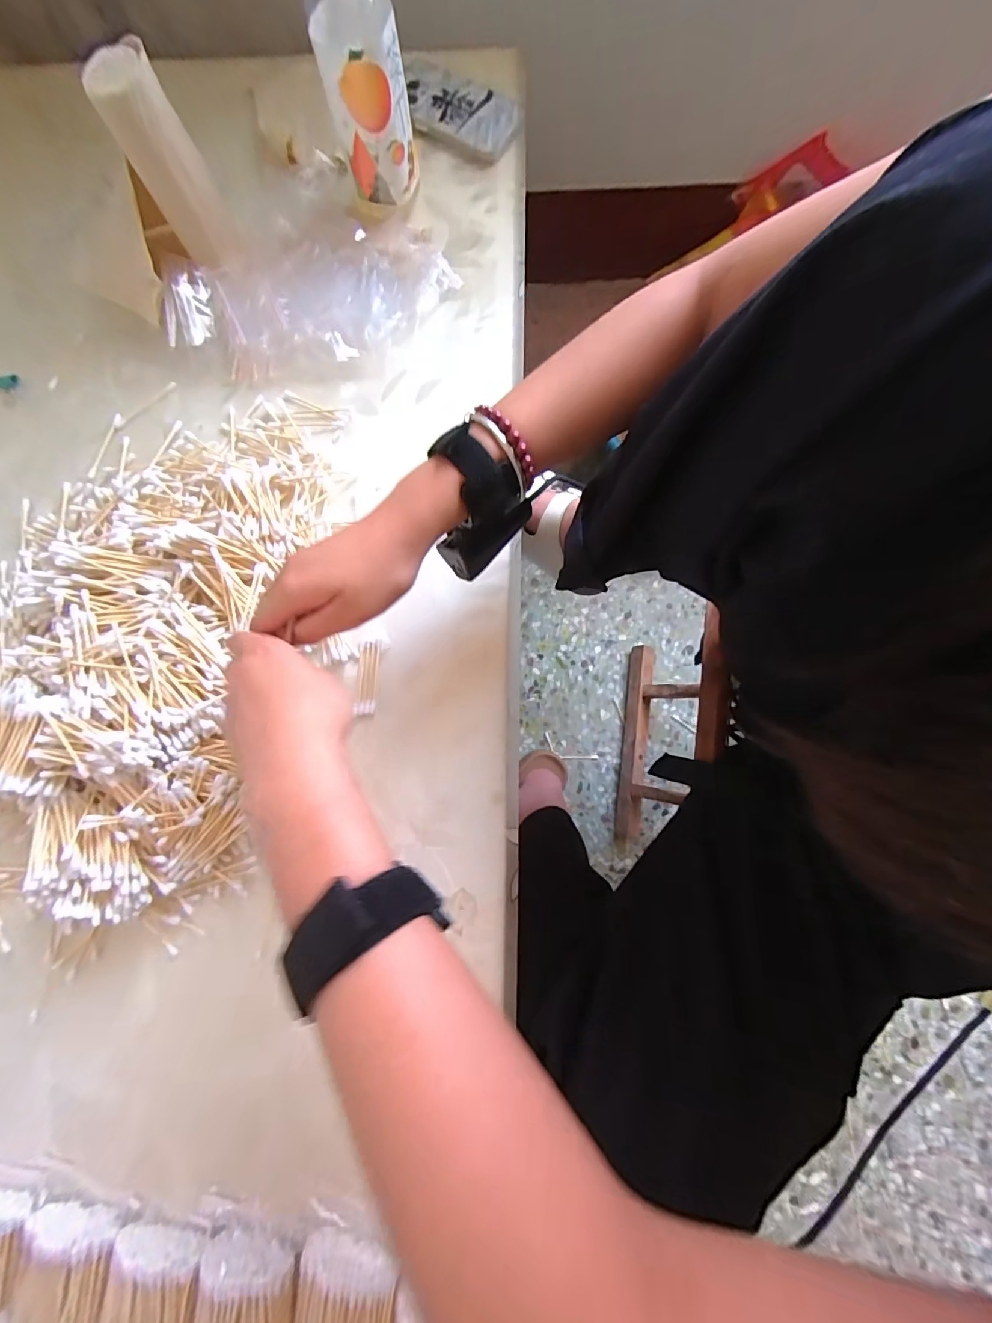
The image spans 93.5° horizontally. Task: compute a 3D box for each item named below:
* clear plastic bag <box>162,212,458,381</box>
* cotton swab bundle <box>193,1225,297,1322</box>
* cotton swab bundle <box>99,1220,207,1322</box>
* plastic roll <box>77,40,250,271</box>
[{"bbox_3d":[-0.173,-0.340,0.443,0.258,0.033,0.140,-24,80,-4],"label":"clear plastic bag"},{"bbox_3d":[-0.163,0.424,0.304,0.061,0.032,0.074,4,80,1],"label":"cotton swab bundle"},{"bbox_3d":[-0.226,0.420,0.305,0.062,0.026,0.067,6,80,1],"label":"cotton swab bundle"},{"bbox_3d":[-0.266,-0.404,0.387,0.053,0.121,0.055,-28,81,-5],"label":"plastic roll"}]

